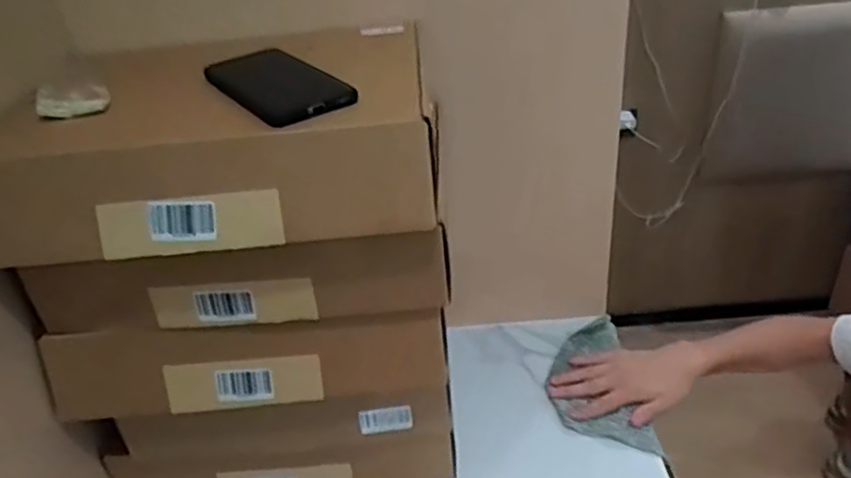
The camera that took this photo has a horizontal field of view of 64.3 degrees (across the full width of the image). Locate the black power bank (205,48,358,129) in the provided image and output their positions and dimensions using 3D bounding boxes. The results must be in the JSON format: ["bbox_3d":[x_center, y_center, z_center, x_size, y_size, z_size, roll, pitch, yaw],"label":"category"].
[{"bbox_3d":[-0.131,-0.138,0.587,0.077,0.018,0.168,-23,37,-25],"label":"black power bank"}]

